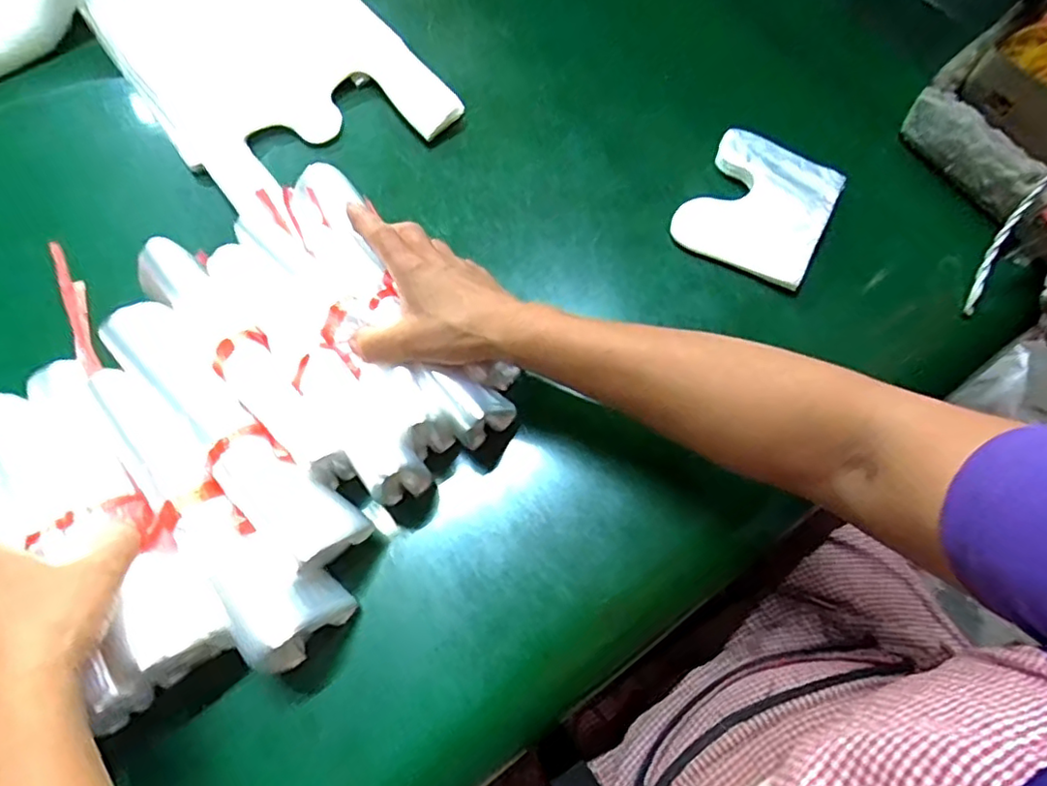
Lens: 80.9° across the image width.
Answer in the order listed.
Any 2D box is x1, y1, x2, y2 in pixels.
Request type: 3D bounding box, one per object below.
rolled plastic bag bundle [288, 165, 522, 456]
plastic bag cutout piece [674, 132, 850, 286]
[{"bbox_3d":[-0.092,-0.065,0.426,0.050,0.047,0.228,-35,78,-13],"label":"rolled plastic bag bundle"},{"bbox_3d":[0.188,-0.149,0.490,0.103,0.025,0.120,27,71,10],"label":"plastic bag cutout piece"}]

